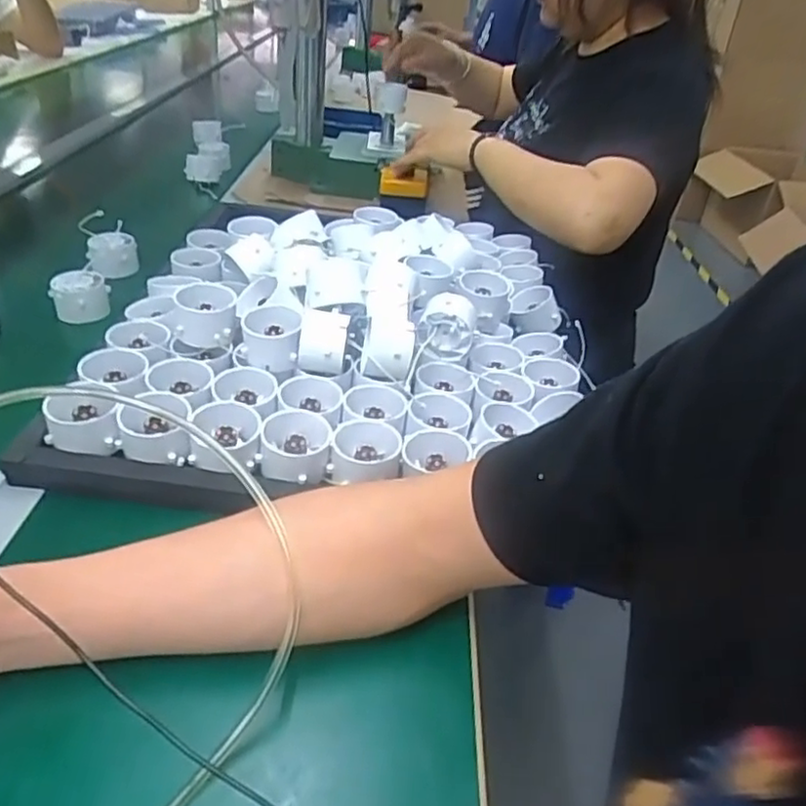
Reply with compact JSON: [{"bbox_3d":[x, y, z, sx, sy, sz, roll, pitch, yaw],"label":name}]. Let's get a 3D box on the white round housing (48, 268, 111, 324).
[{"bbox_3d":[-0.333,-0.110,0.698,0.055,0.035,0.057,-17,40,-28],"label":"white round housing"}]

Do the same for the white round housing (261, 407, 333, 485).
[{"bbox_3d":[-0.077,0.030,0.491,0.047,0.027,0.047,5,34,0],"label":"white round housing"}]

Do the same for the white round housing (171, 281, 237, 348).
[{"bbox_3d":[-0.168,-0.075,0.572,0.051,0.042,0.051,-7,36,-17],"label":"white round housing"}]

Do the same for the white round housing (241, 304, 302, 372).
[{"bbox_3d":[-0.108,-0.053,0.559,0.047,0.043,0.049,-1,35,-8],"label":"white round housing"}]

